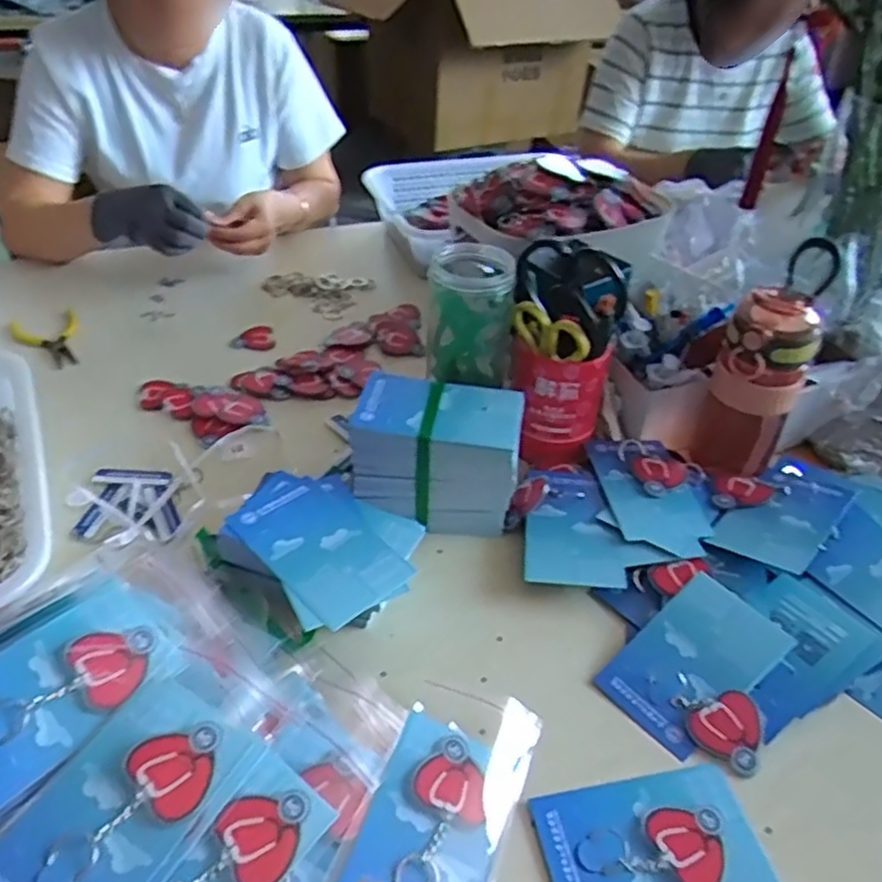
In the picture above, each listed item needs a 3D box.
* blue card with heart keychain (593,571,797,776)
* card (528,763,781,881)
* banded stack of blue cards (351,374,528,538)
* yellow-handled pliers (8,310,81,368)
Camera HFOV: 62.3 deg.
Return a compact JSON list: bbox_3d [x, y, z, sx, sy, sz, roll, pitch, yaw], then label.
[{"bbox_3d":[0.200,0.168,0.535,0.135,0.016,0.105,-29,49,-33],"label":"blue card with heart keychain"},{"bbox_3d":[0.129,0.245,0.448,0.133,0.007,0.080,-6,40,-10],"label":"card"},{"bbox_3d":[-0.002,0.014,0.634,0.138,0.104,0.093,6,39,4],"label":"banded stack of blue cards"},{"bbox_3d":[-0.448,-0.116,0.845,0.073,0.008,0.106,-18,49,-33],"label":"yellow-handled pliers"}]

